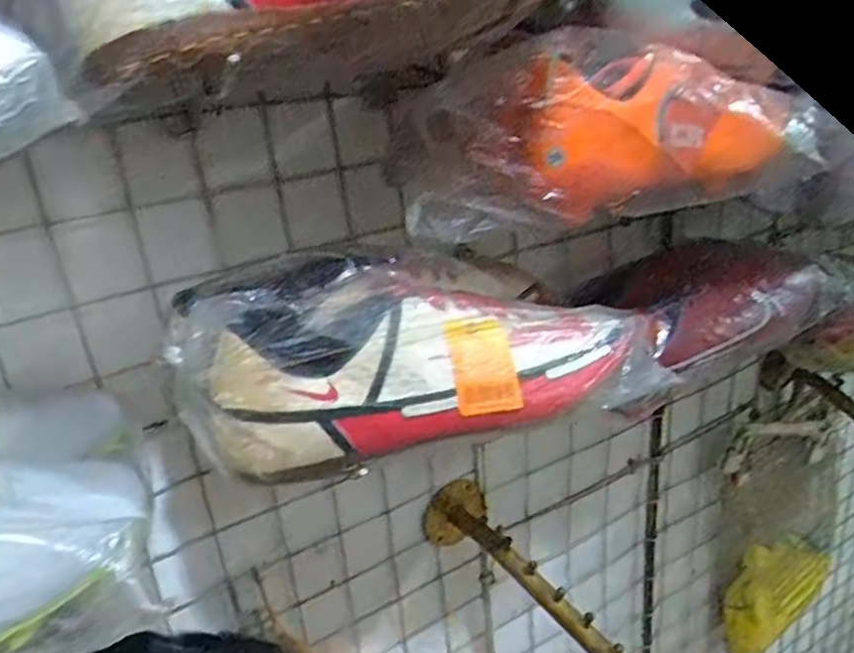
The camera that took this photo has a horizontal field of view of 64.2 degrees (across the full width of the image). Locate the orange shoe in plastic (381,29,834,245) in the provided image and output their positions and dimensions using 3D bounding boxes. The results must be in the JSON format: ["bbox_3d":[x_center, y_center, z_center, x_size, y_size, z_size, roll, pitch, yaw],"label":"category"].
[{"bbox_3d":[0.122,-0.129,0.444,0.280,0.108,0.115,-10,25,-16],"label":"orange shoe in plastic"}]

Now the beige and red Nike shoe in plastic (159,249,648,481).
[{"bbox_3d":[0.000,0.003,0.411,0.285,0.087,0.115,-13,26,-22],"label":"beige and red Nike shoe in plastic"}]

